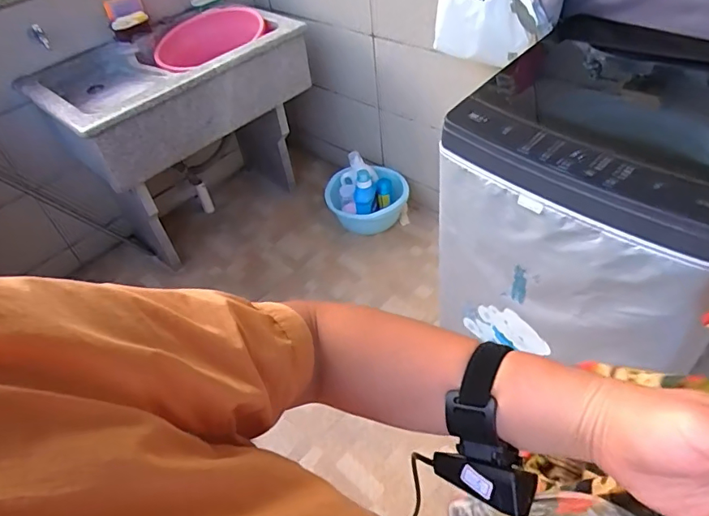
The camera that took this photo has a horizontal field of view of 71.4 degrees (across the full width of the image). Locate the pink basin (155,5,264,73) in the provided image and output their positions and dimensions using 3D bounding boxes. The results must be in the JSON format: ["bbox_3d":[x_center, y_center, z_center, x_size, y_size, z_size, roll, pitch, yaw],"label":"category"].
[{"bbox_3d":[-0.489,-0.758,1.741,0.409,0.116,0.409,-4,44,4],"label":"pink basin"}]

